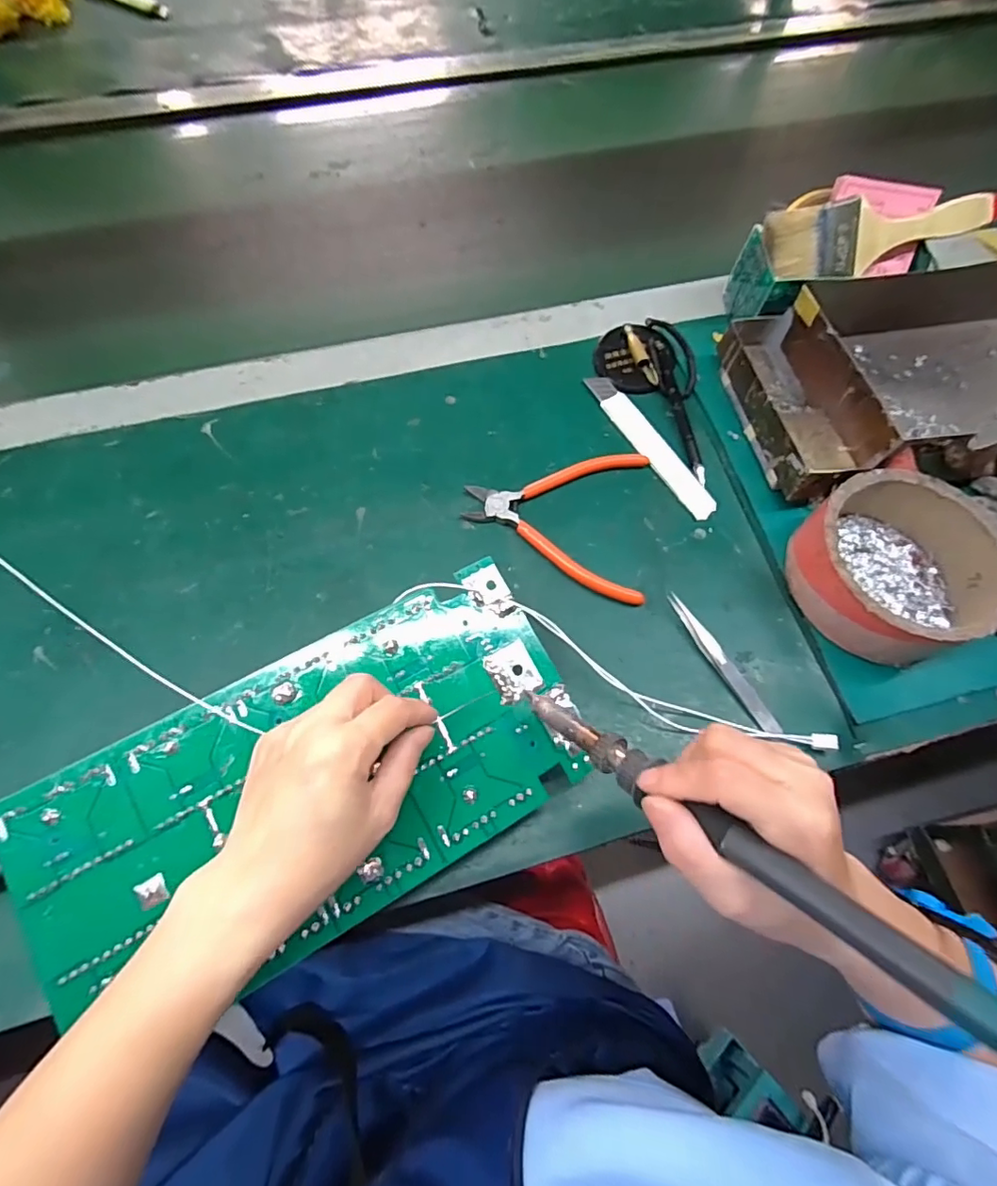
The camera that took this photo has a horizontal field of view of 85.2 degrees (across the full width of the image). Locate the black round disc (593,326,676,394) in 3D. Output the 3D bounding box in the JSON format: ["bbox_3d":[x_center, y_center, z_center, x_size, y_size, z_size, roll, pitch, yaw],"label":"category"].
[{"bbox_3d":[0.117,-0.203,0.467,0.065,0.014,0.061,1,66,-1],"label":"black round disc"}]

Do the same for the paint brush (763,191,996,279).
[{"bbox_3d":[0.308,-0.286,0.437,0.186,0.052,0.009,-3,28,-2],"label":"paint brush"}]

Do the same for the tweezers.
[{"bbox_3d":[0.150,0.047,0.367,0.010,0.010,0.110,-29,70,-13],"label":"tweezers"}]

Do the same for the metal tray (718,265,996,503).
[{"bbox_3d":[0.368,-0.181,0.436,0.335,0.062,0.173,-8,66,-5],"label":"metal tray"}]

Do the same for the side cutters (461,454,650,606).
[{"bbox_3d":[0.043,-0.056,0.410,0.134,0.012,0.125,6,66,1],"label":"side cutters"}]

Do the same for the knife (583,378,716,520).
[{"bbox_3d":[0.122,-0.122,0.441,0.023,0.010,0.152,-29,70,-13],"label":"knife"}]

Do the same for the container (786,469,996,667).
[{"bbox_3d":[0.269,-0.016,0.372,0.119,0.055,0.116,1,66,-1],"label":"container"}]

